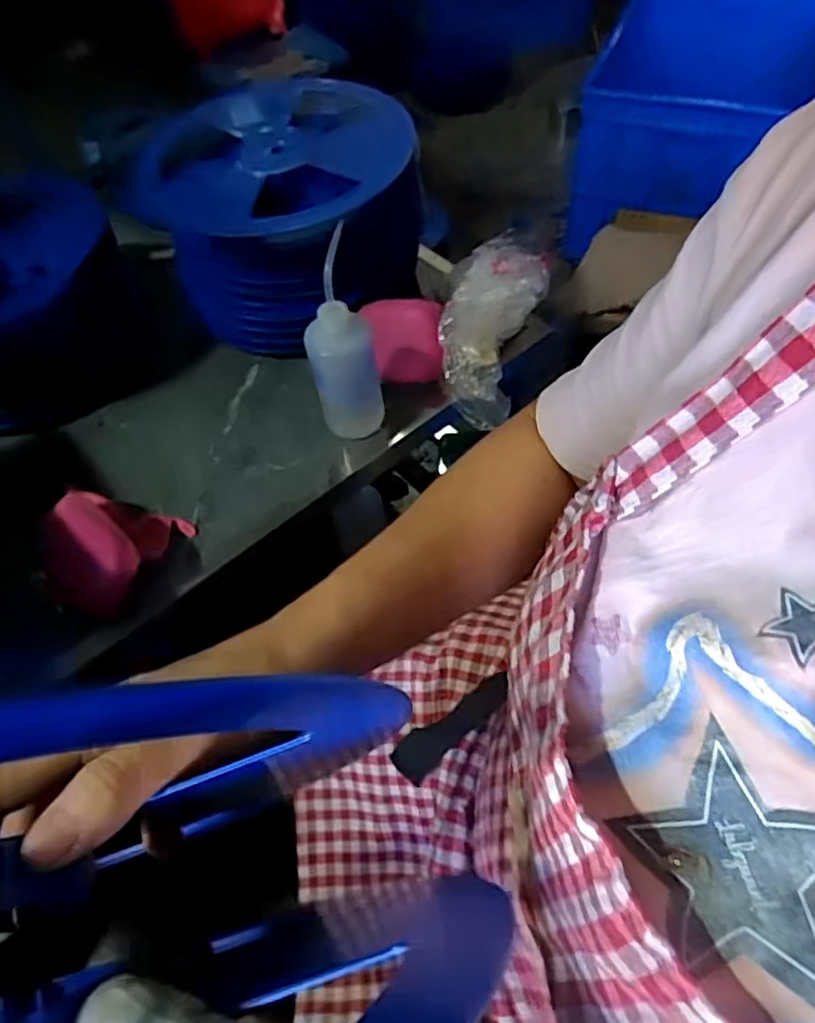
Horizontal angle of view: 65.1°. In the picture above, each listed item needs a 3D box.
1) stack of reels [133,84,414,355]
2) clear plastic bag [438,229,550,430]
[{"bbox_3d":[-0.142,-0.355,0.815,0.304,0.209,0.347,1,56,5],"label":"stack of reels"},{"bbox_3d":[0.097,-0.226,0.769,0.103,0.091,0.231,14,78,13],"label":"clear plastic bag"}]

